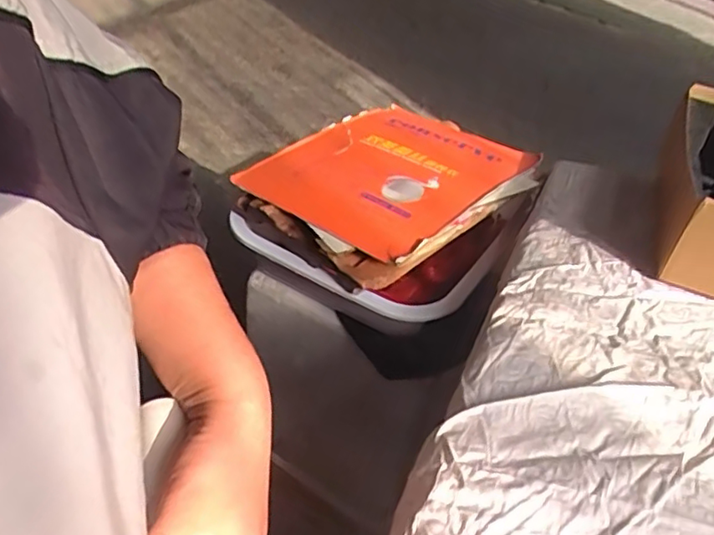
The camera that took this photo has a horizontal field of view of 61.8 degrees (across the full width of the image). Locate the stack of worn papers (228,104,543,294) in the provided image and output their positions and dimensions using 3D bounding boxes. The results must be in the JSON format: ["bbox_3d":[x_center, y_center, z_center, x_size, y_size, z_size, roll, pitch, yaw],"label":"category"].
[{"bbox_3d":[0.044,-0.109,0.729,0.257,0.044,0.336,33,46,26],"label":"stack of worn papers"}]

